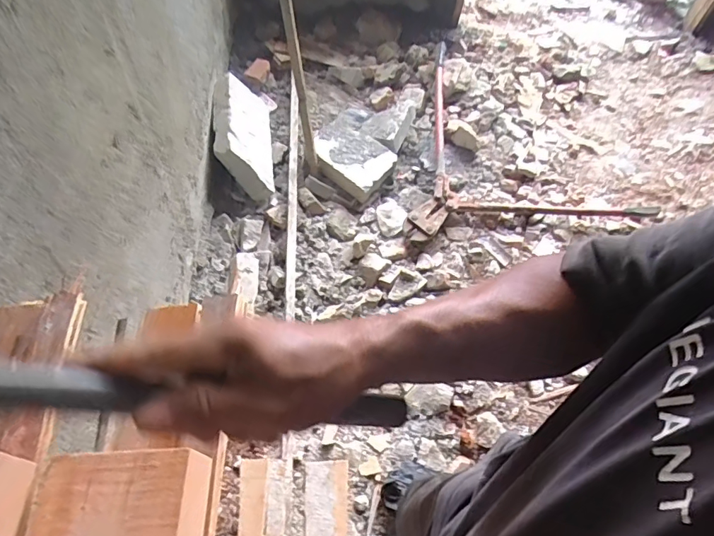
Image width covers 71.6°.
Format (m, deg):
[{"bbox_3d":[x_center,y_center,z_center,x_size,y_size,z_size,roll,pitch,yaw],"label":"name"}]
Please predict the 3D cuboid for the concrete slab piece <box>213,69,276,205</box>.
[{"bbox_3d":[-0.364,-0.439,1.629,0.220,0.080,0.415,21,54,-46],"label":"concrete slab piece"}]

